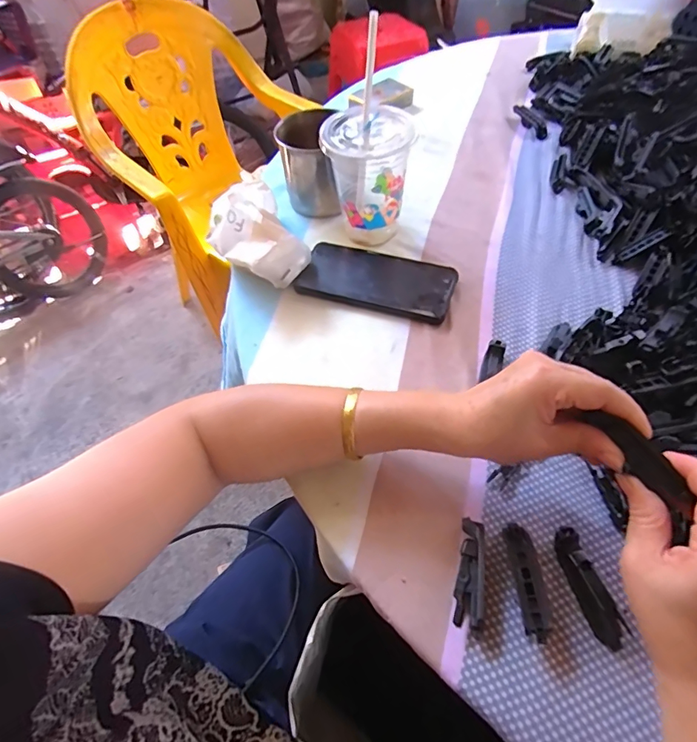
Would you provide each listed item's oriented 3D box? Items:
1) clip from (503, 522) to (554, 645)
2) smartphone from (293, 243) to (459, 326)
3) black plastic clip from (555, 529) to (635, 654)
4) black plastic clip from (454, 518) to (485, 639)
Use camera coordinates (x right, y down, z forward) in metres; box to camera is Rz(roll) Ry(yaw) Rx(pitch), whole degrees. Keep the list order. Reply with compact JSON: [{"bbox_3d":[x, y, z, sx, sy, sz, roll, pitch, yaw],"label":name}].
[{"bbox_3d":[0.122,0.142,0.306,0.018,0.016,0.073,-4,56,2],"label":"clip"},{"bbox_3d":[0.031,-0.099,0.480,0.161,0.011,0.086,16,59,15],"label":"smartphone"},{"bbox_3d":[0.164,0.145,0.304,0.024,0.017,0.073,-14,56,-5],"label":"black plastic clip"},{"bbox_3d":[0.086,0.141,0.313,0.019,0.015,0.071,7,57,9],"label":"black plastic clip"}]

